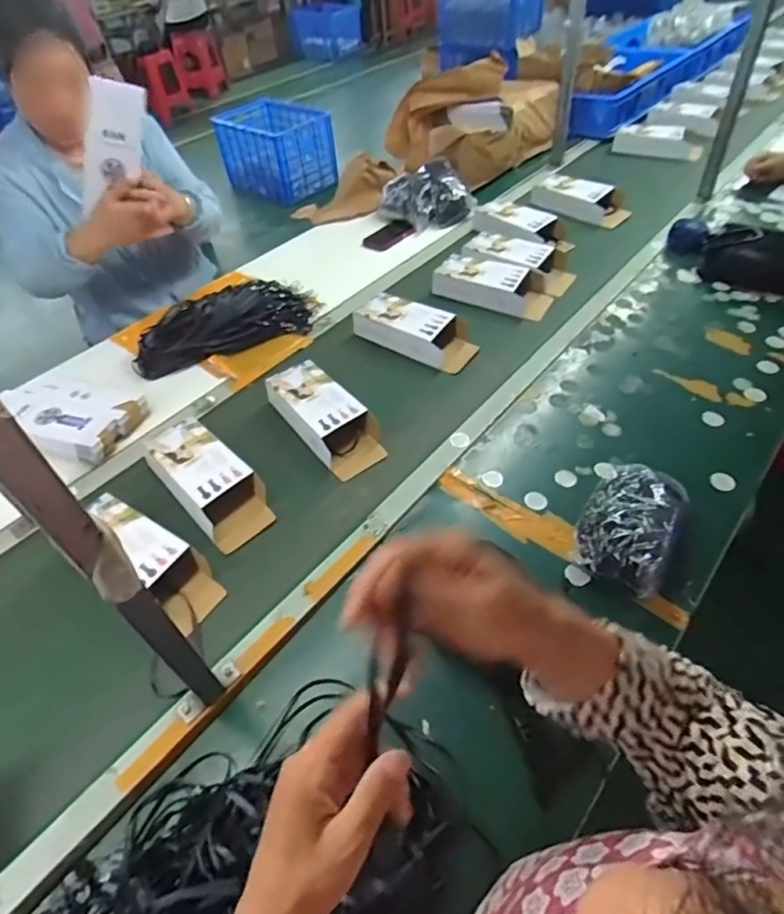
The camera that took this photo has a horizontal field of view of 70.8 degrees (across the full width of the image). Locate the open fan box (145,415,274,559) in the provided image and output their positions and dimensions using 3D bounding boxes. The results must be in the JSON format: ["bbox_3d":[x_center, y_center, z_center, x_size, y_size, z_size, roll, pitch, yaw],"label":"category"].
[{"bbox_3d":[-0.295,0.033,0.881,0.108,0.053,0.247,-37,58,-25],"label":"open fan box"}]

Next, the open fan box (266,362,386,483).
[{"bbox_3d":[-0.119,-0.072,0.968,0.112,0.052,0.255,-32,56,-22],"label":"open fan box"}]

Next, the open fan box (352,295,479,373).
[{"bbox_3d":[0.051,-0.262,1.120,0.256,0.061,0.122,27,56,22],"label":"open fan box"}]

